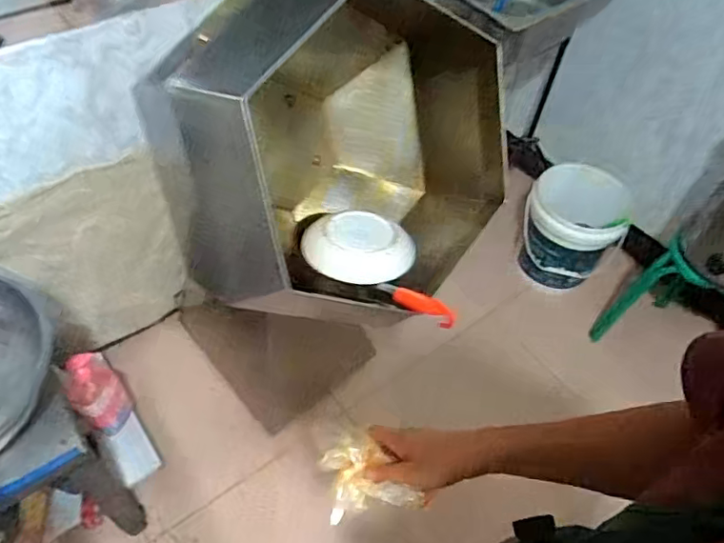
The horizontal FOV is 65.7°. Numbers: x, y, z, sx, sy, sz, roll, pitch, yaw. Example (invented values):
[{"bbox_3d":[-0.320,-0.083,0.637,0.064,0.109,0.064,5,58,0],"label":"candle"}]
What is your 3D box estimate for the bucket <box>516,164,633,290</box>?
[{"bbox_3d":[0.657,-0.127,1.796,0.284,0.325,0.268,2,52,-3],"label":"bucket"}]

